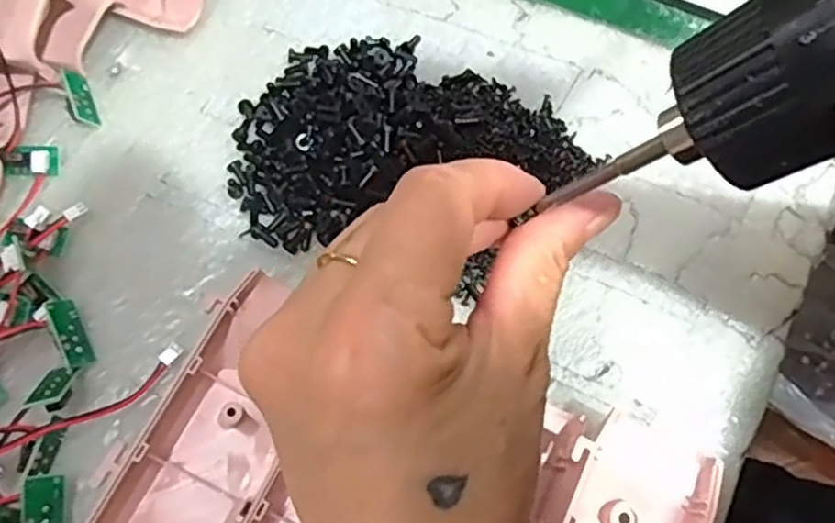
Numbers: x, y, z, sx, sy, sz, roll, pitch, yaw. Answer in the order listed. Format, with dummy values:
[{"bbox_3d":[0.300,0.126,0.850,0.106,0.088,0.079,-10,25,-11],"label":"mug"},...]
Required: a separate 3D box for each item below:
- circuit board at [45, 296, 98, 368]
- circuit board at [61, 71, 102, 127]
[{"bbox_3d":[-0.147,0.030,0.300,0.004,0.014,0.029,-19,87,36],"label":"circuit board"},{"bbox_3d":[-0.167,-0.080,0.350,0.011,0.015,0.030,-21,85,-6],"label":"circuit board"}]

